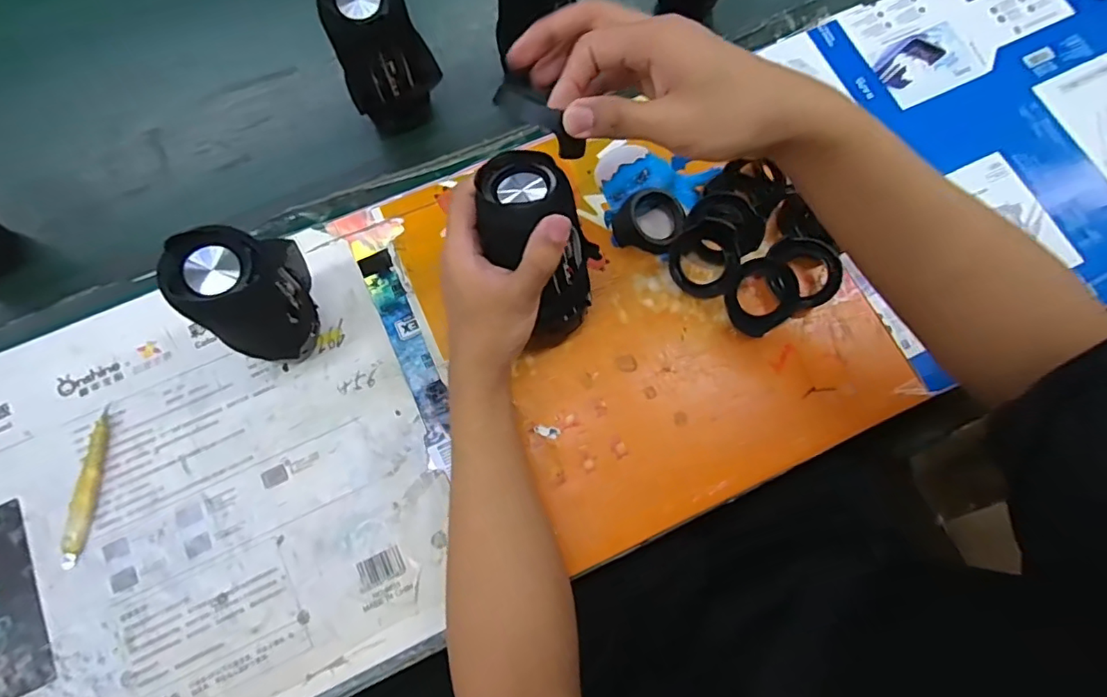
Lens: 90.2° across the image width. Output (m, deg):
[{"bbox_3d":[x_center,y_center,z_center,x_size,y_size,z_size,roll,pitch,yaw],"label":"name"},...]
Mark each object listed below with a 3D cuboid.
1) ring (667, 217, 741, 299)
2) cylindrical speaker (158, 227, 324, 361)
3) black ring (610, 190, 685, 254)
[{"bbox_3d":[0.133,-0.080,0.489,0.059,0.024,0.066,25,93,7],"label":"ring"},{"bbox_3d":[-0.208,-0.034,0.413,0.052,0.156,0.077,39,78,8],"label":"cylindrical speaker"},{"bbox_3d":[0.088,-0.118,0.506,0.058,0.023,0.060,0,76,-1],"label":"black ring"}]

